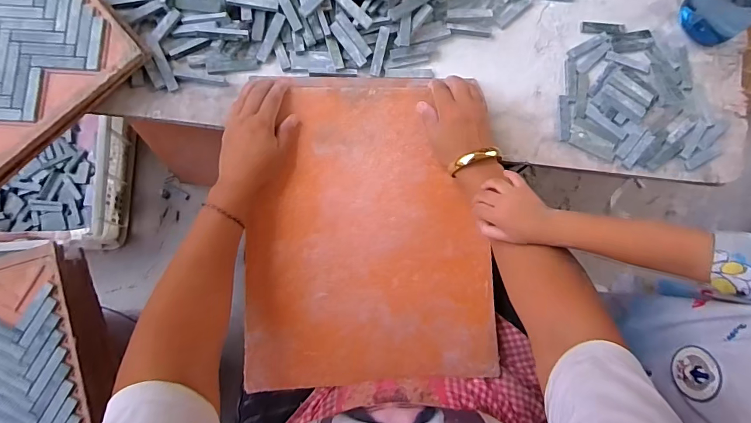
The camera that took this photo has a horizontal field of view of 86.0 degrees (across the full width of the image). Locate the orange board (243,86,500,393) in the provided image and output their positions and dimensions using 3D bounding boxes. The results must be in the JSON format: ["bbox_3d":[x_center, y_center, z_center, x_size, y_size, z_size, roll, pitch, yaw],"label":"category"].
[{"bbox_3d":[-0.006,0.022,0.496,0.291,0.017,0.356,-1,81,-5],"label":"orange board"}]

